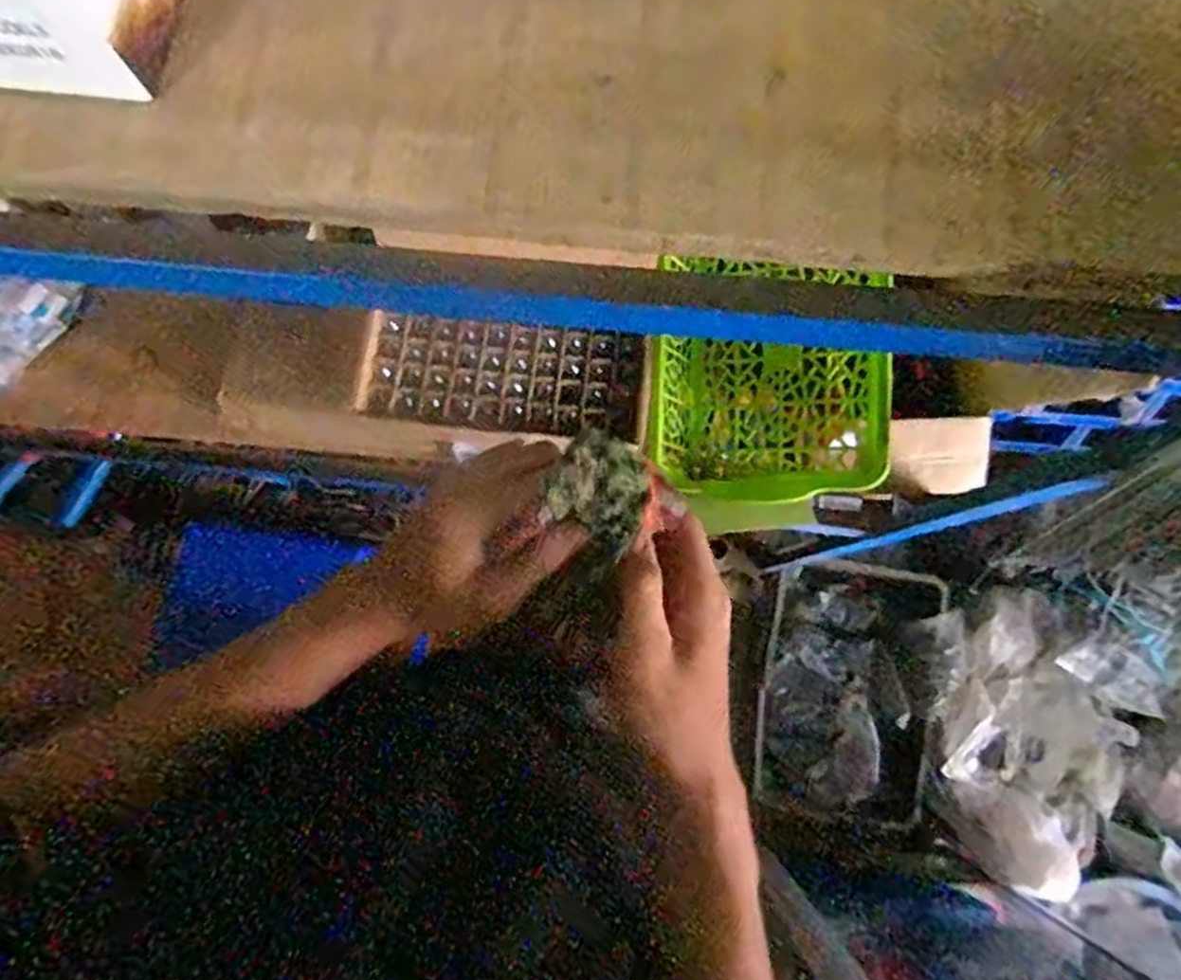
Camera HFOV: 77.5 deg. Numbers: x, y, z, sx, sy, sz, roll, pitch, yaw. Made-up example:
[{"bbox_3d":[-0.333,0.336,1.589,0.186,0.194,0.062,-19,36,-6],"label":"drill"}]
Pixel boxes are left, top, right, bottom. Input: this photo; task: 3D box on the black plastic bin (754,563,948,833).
[{"bbox_3d":[0.422,0.334,1.233,0.258,0.078,0.410,13,80,3],"label":"black plastic bin"}]

